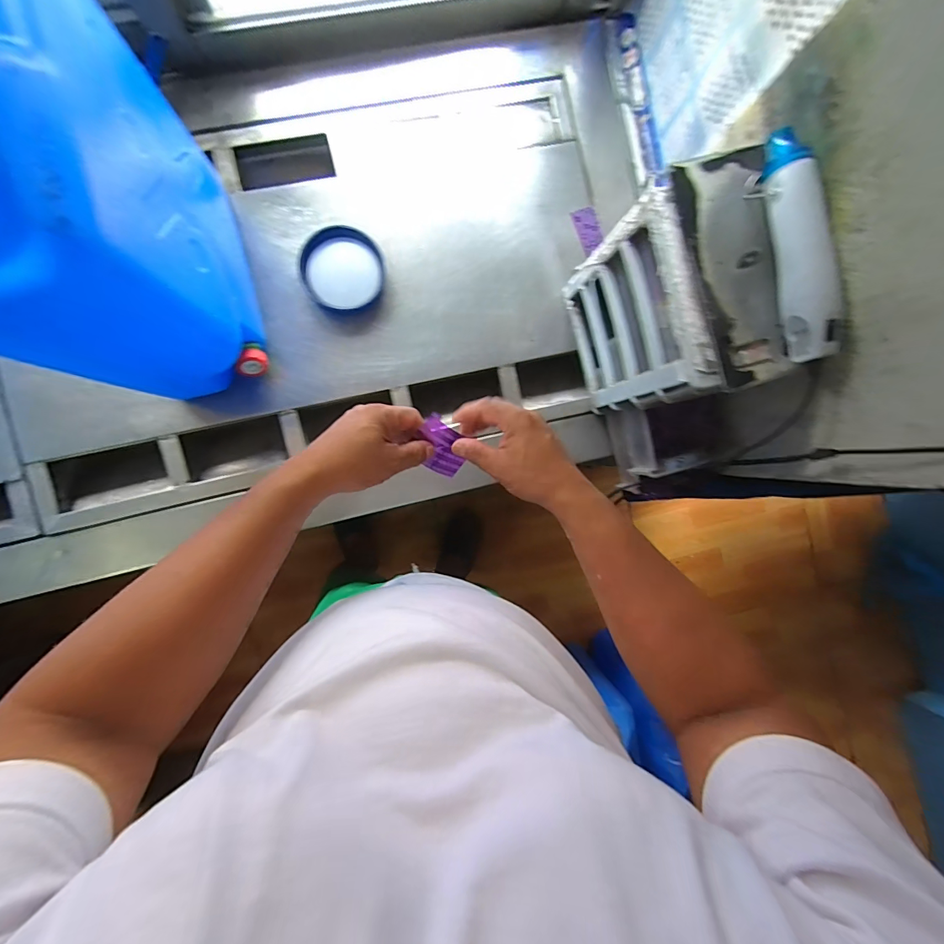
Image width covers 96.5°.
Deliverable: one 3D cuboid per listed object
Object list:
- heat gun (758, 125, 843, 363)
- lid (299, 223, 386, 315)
[{"bbox_3d":[0.328,-0.224,0.424,0.039,0.049,0.220,-13,92,-5],"label":"heat gun"},{"bbox_3d":[-0.191,-0.301,0.628,0.117,0.029,0.116,0,91,-5],"label":"lid"}]

